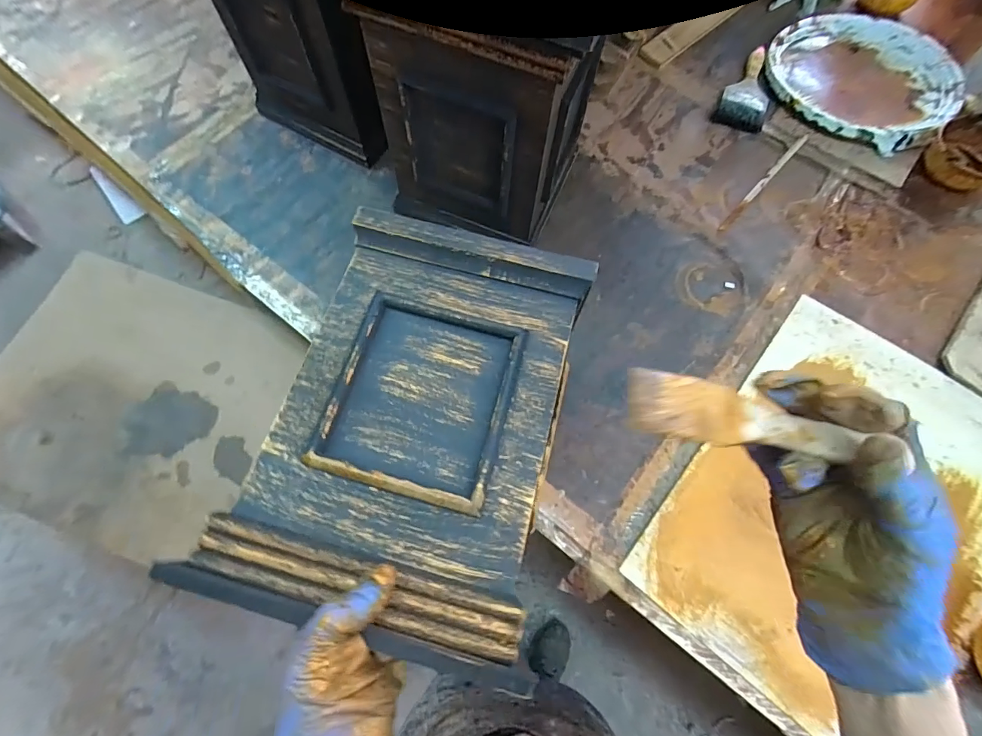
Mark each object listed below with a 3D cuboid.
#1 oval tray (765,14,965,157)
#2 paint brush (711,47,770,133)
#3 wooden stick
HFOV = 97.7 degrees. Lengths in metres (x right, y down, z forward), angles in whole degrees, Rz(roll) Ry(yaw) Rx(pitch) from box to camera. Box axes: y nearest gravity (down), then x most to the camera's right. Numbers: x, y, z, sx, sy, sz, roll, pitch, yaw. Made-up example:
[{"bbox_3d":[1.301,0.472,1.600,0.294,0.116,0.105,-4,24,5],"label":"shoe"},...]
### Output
[{"bbox_3d":[0.609,-0.486,0.707,0.280,0.036,0.292,39,74,11],"label":"oval tray"},{"bbox_3d":[0.425,-0.458,0.702,0.073,0.019,0.175,26,72,7],"label":"paint brush"},{"bbox_3d":[0.411,-0.280,0.644,0.013,0.006,0.238,43,75,12],"label":"wooden stick"}]

